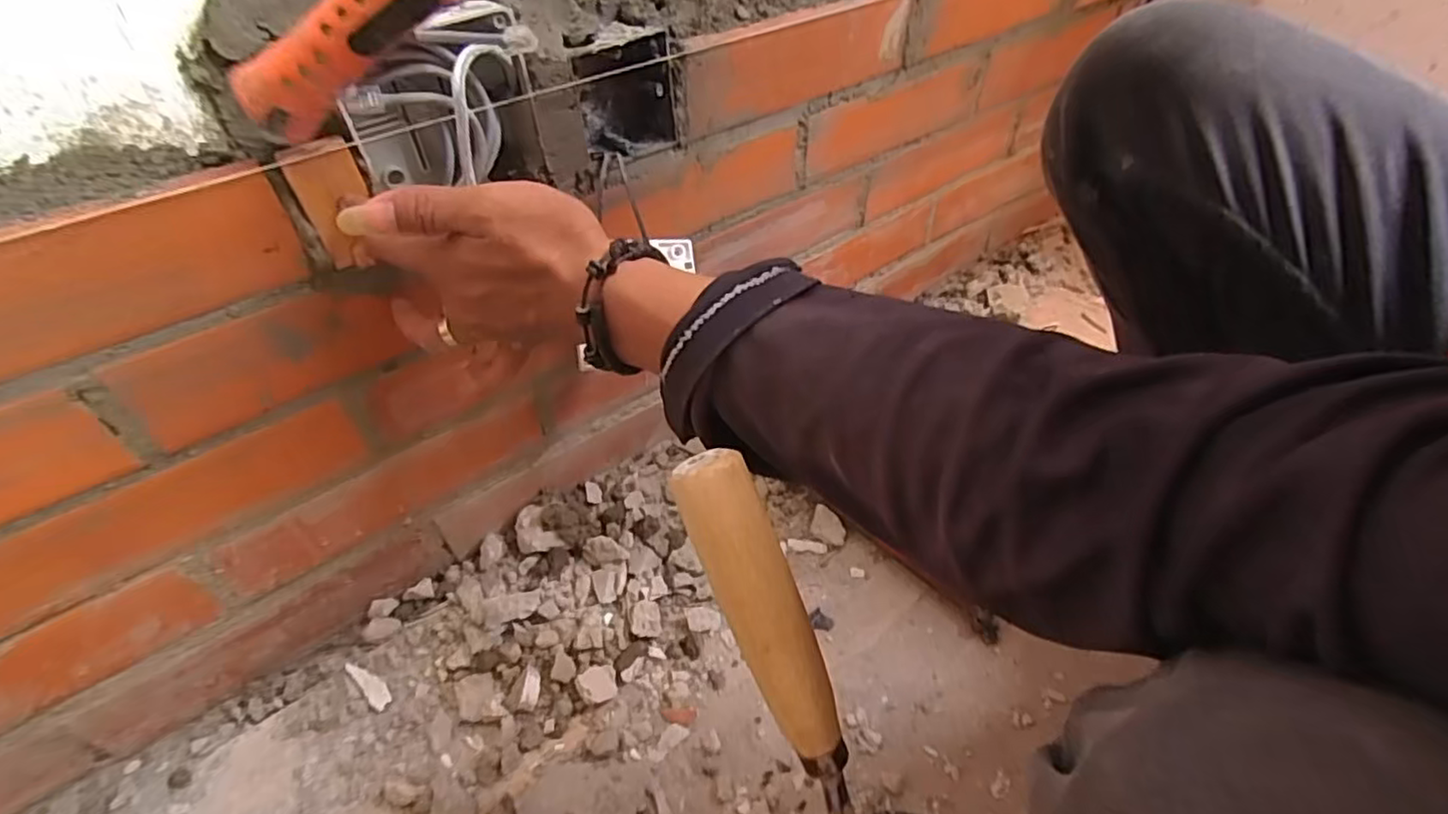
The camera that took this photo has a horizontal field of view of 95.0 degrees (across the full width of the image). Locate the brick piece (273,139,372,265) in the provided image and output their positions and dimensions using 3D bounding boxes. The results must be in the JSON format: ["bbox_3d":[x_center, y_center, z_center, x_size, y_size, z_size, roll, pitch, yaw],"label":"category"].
[{"bbox_3d":[-0.207,-0.109,0.353,0.015,0.060,0.032,33,54,32],"label":"brick piece"}]

